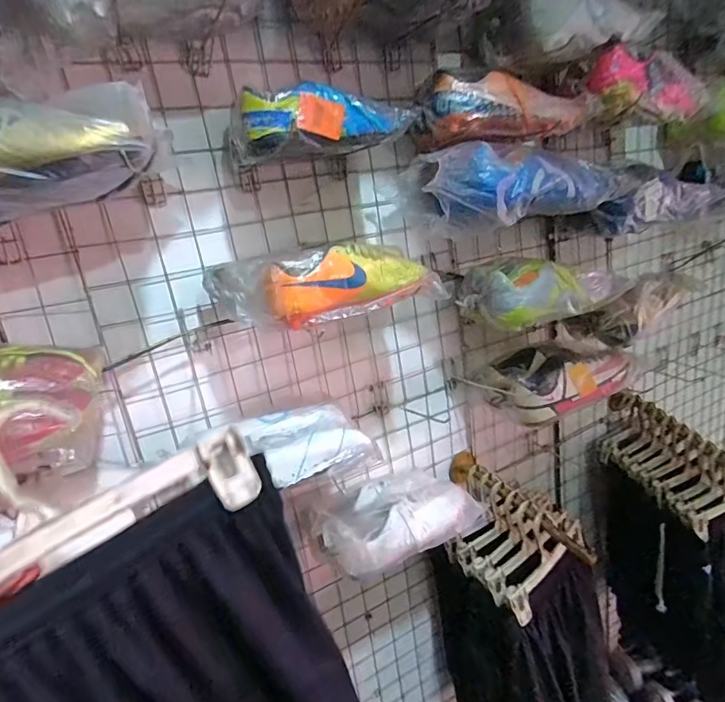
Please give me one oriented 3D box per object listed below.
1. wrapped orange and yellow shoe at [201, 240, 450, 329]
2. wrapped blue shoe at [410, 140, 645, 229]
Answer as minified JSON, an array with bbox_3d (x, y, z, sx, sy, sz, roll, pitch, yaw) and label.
[{"bbox_3d":[-0.047,-0.093,0.608,0.292,0.087,0.094,-12,17,-15],"label":"wrapped orange and yellow shoe"},{"bbox_3d":[0.242,-0.257,0.686,0.320,0.104,0.090,-12,17,-13],"label":"wrapped blue shoe"}]

